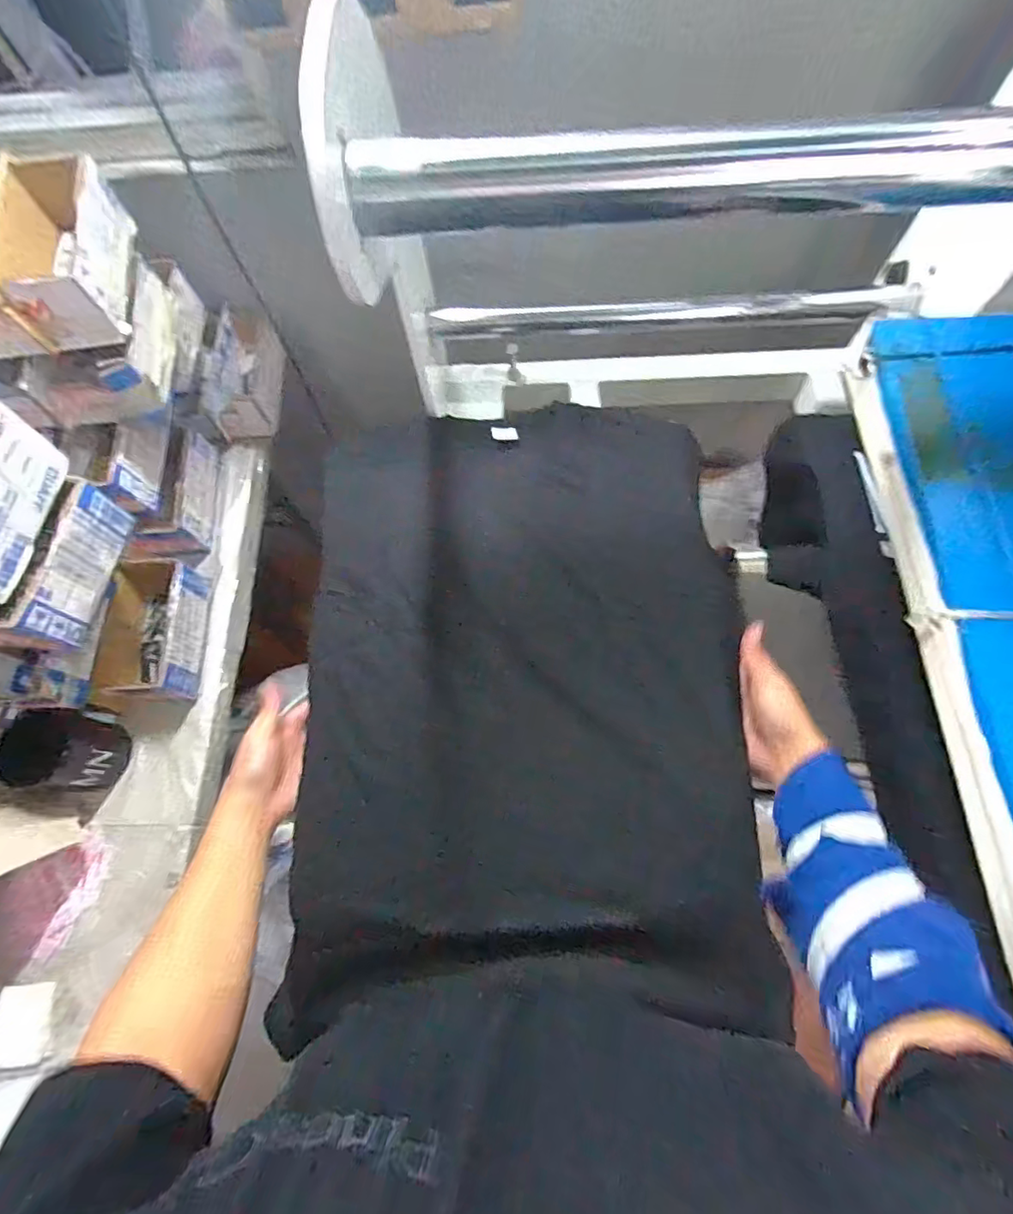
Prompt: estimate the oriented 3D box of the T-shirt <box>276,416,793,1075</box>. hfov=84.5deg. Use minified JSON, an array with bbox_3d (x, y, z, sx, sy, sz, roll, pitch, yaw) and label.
[{"bbox_3d":[0.009,0.054,0.540,0.403,0.052,0.570,0,70,2],"label":"T-shirt"}]

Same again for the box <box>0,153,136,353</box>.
[{"bbox_3d":[-0.436,-0.358,0.550,0.095,0.077,0.195,-7,70,-1],"label":"box"}]

